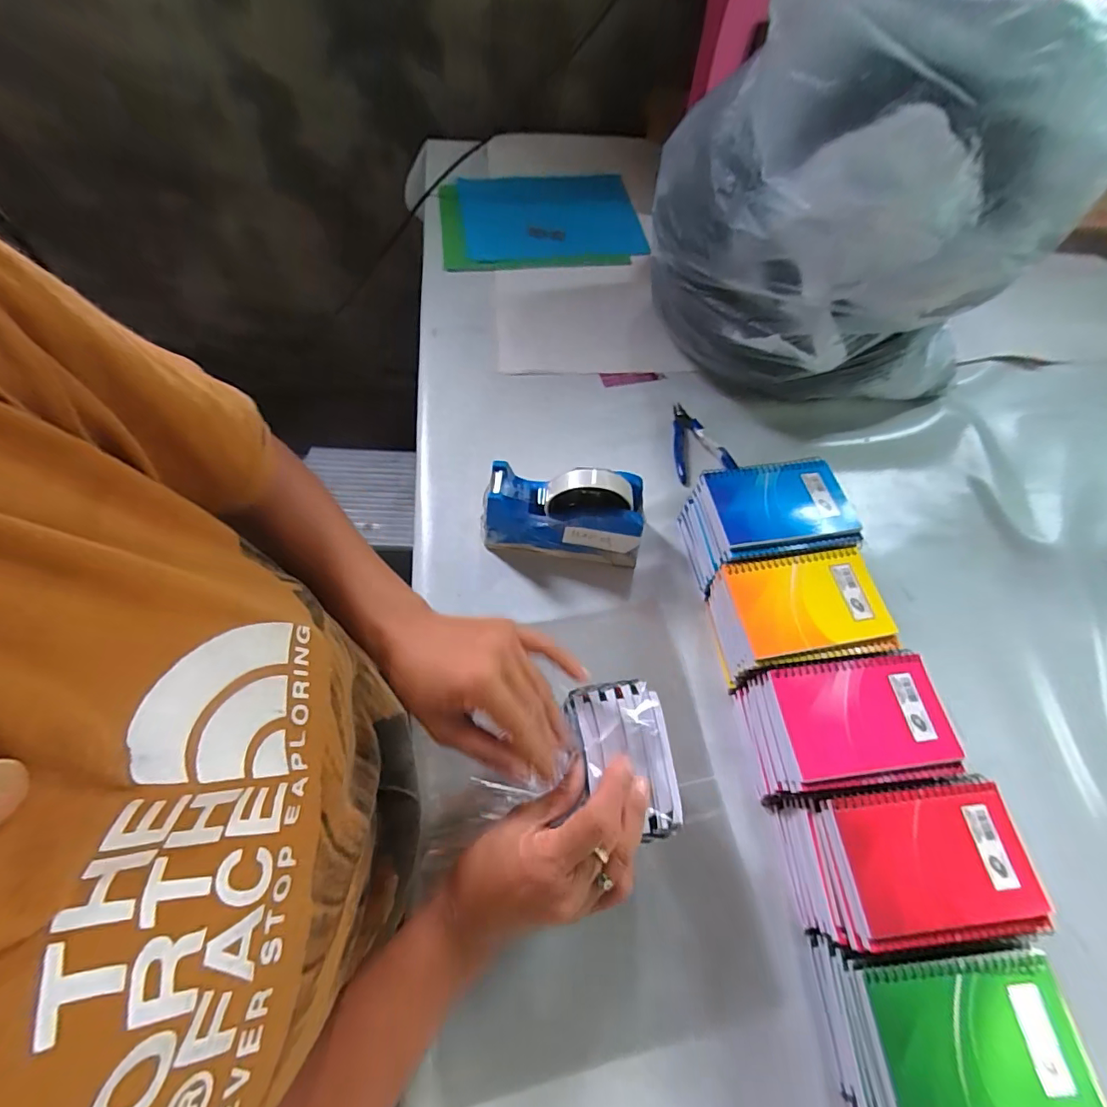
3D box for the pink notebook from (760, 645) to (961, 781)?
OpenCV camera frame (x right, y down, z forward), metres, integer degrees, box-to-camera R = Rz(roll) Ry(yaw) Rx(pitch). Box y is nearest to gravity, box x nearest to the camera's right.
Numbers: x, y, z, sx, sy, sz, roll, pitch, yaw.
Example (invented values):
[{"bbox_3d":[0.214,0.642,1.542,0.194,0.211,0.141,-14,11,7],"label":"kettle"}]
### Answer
[{"bbox_3d":[0.238,0.126,0.388,0.132,0.015,0.083,-6,63,-6],"label":"pink notebook"}]

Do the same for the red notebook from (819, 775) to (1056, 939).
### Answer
[{"bbox_3d":[0.264,0.208,0.346,0.131,0.011,0.082,-4,63,-6],"label":"red notebook"}]

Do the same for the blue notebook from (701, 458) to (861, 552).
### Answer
[{"bbox_3d":[0.217,-0.047,0.472,0.132,0.015,0.083,-6,64,-7],"label":"blue notebook"}]

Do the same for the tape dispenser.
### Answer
[{"bbox_3d":[0.010,-0.044,0.494,0.154,0.108,0.059,7,63,0],"label":"tape dispenser"}]

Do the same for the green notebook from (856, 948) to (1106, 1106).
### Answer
[{"bbox_3d":[0.262,0.303,0.305,0.127,0.011,0.086,-3,63,-5],"label":"green notebook"}]

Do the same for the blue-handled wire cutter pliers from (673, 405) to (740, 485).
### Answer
[{"bbox_3d":[0.164,-0.135,0.601,0.065,0.013,0.107,-19,66,-13],"label":"blue-handled wire cutter pliers"}]

